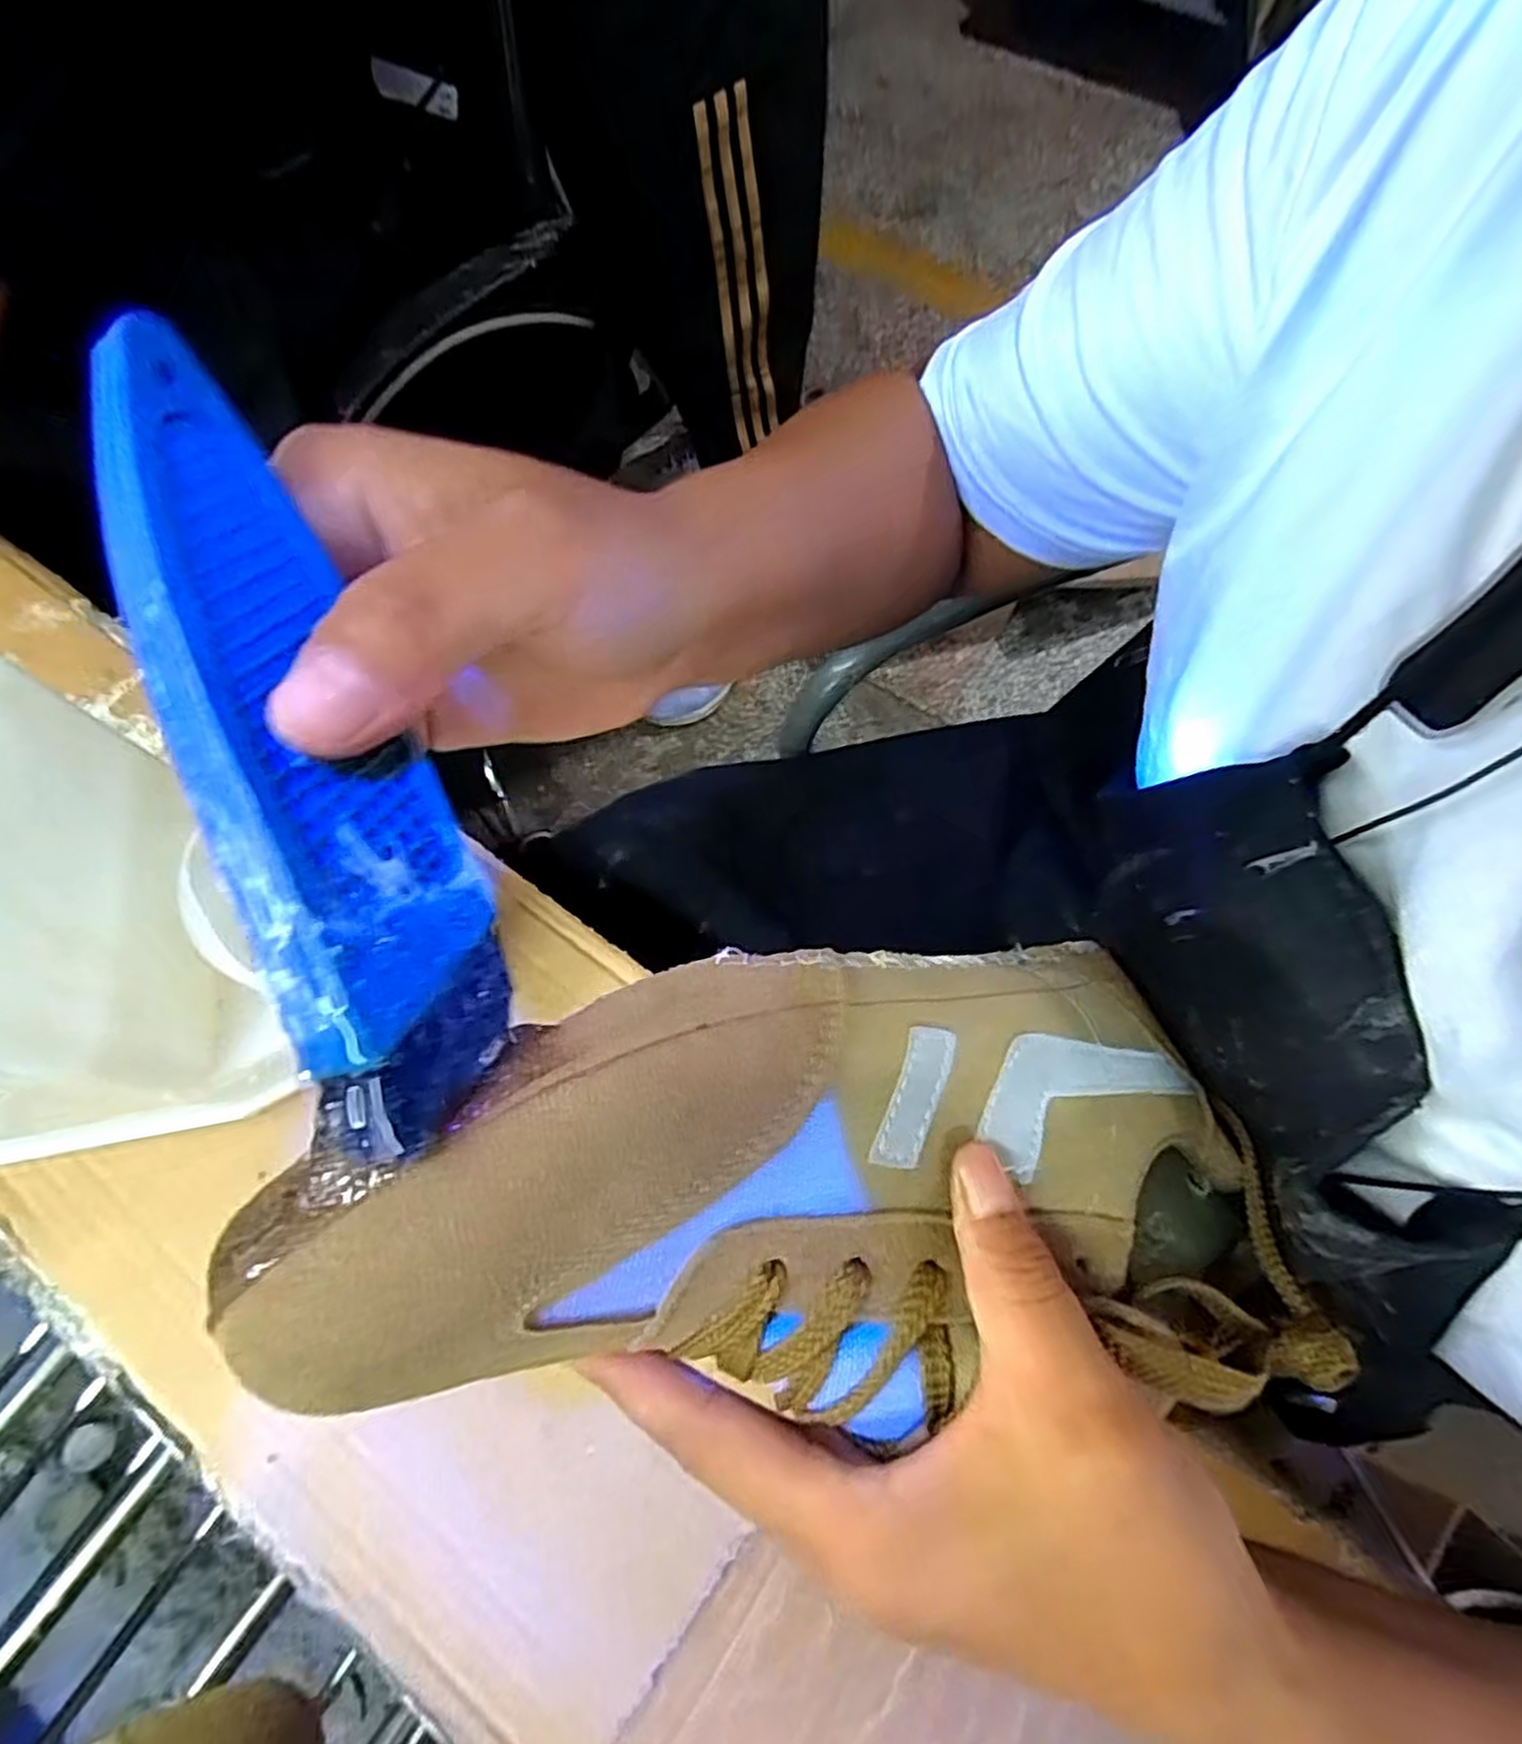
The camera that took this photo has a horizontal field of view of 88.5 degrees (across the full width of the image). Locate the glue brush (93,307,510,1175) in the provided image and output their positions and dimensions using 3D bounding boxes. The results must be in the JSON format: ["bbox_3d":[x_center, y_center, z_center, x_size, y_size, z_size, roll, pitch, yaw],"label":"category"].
[{"bbox_3d":[-0.077,-0.019,0.131,0.033,0.025,0.134,-20,94,-4],"label":"glue brush"}]

